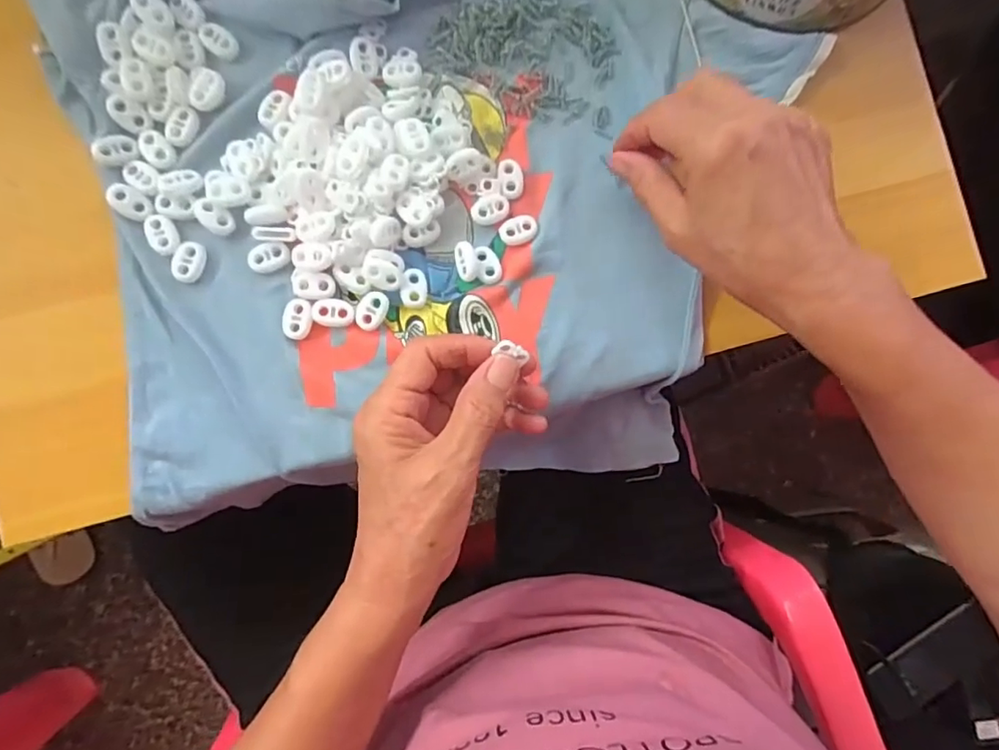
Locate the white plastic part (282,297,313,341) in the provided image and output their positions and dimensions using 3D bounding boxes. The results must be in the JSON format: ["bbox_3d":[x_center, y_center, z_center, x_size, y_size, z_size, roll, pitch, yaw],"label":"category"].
[{"bbox_3d":[-0.112,-0.031,0.306,0.016,0.004,0.022,14,86,-7],"label":"white plastic part"}]

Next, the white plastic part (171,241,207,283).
[{"bbox_3d":[-0.169,-0.062,0.300,0.015,0.004,0.022,21,85,-7],"label":"white plastic part"}]

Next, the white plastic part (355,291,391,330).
[{"bbox_3d":[-0.072,-0.036,0.309,0.015,0.006,0.022,33,84,-6],"label":"white plastic part"}]

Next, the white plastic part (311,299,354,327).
[{"bbox_3d":[-0.092,-0.035,0.307,0.022,0.004,0.015,1,88,-8],"label":"white plastic part"}]

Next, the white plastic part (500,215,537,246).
[{"bbox_3d":[0.011,-0.085,0.323,0.022,0.004,0.016,-21,91,-8],"label":"white plastic part"}]

